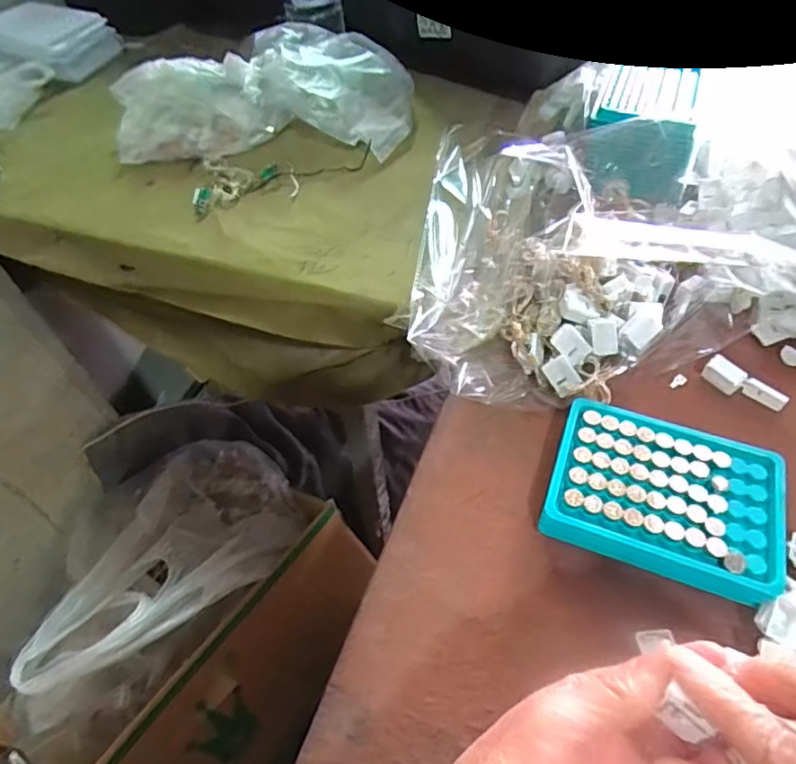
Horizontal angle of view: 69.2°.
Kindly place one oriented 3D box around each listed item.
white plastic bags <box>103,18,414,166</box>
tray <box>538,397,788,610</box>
[{"bbox_3d":[-0.141,-0.302,0.591,0.306,0.060,0.145,-4,52,1],"label":"white plastic bags"},{"bbox_3d":[0.165,0.067,0.356,0.131,0.020,0.101,16,56,15],"label":"tray"}]

